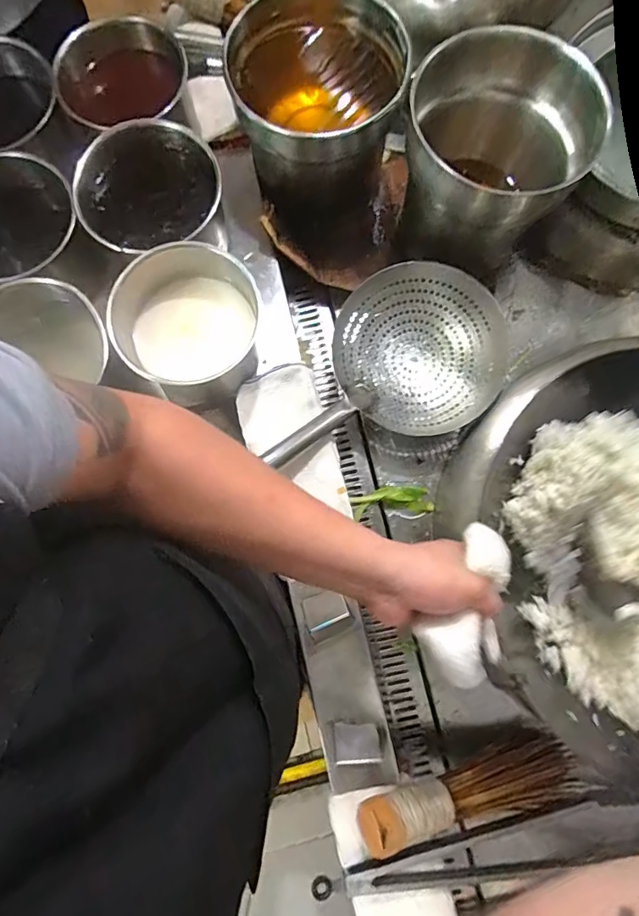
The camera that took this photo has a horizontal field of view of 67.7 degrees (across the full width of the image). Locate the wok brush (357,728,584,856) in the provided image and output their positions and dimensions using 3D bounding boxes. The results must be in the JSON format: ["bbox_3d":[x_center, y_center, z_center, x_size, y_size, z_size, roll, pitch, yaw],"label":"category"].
[{"bbox_3d":[0.184,0.400,0.572,0.289,0.052,0.069,-3,79,-21],"label":"wok brush"}]

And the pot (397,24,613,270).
[{"bbox_3d":[0.219,-0.383,0.628,0.204,0.209,0.168,8,80,0],"label":"pot"}]

